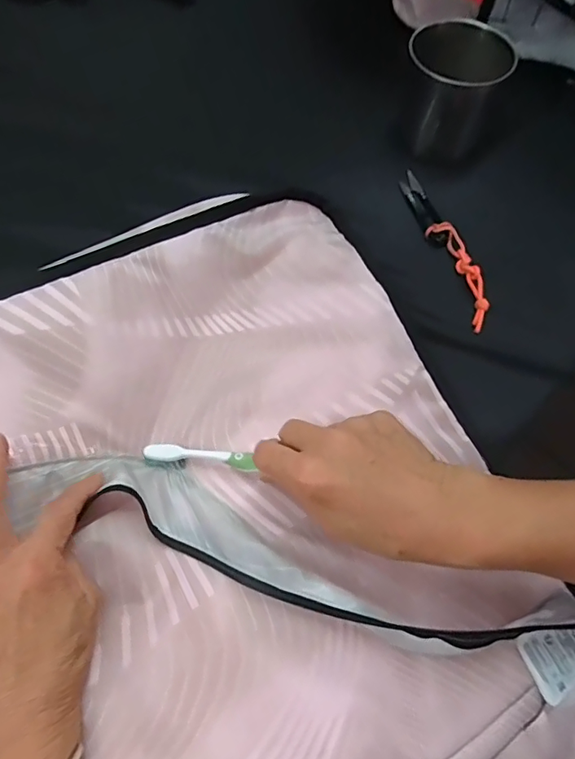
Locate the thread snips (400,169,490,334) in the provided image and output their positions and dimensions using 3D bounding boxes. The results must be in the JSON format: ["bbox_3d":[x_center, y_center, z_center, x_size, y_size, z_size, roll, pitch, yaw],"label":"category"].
[{"bbox_3d":[0.153,-0.132,0.471,0.027,0.013,0.190,-15,66,-9],"label":"thread snips"}]

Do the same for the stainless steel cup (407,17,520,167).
[{"bbox_3d":[0.166,-0.292,0.511,0.093,0.109,0.086,19,66,7],"label":"stainless steel cup"}]

